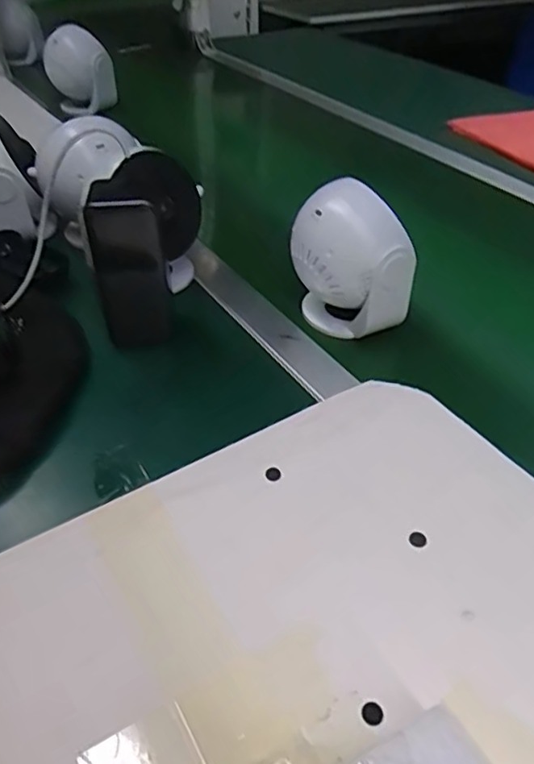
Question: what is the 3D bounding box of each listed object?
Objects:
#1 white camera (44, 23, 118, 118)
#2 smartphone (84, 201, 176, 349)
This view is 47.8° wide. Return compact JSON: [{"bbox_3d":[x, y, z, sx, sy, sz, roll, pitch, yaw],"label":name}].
[{"bbox_3d":[-0.294,-0.491,0.956,0.107,0.116,0.089,-10,41,-12],"label":"white camera"},{"bbox_3d":[-0.106,-0.083,0.473,0.053,0.122,0.014,-10,39,-8],"label":"smartphone"}]

